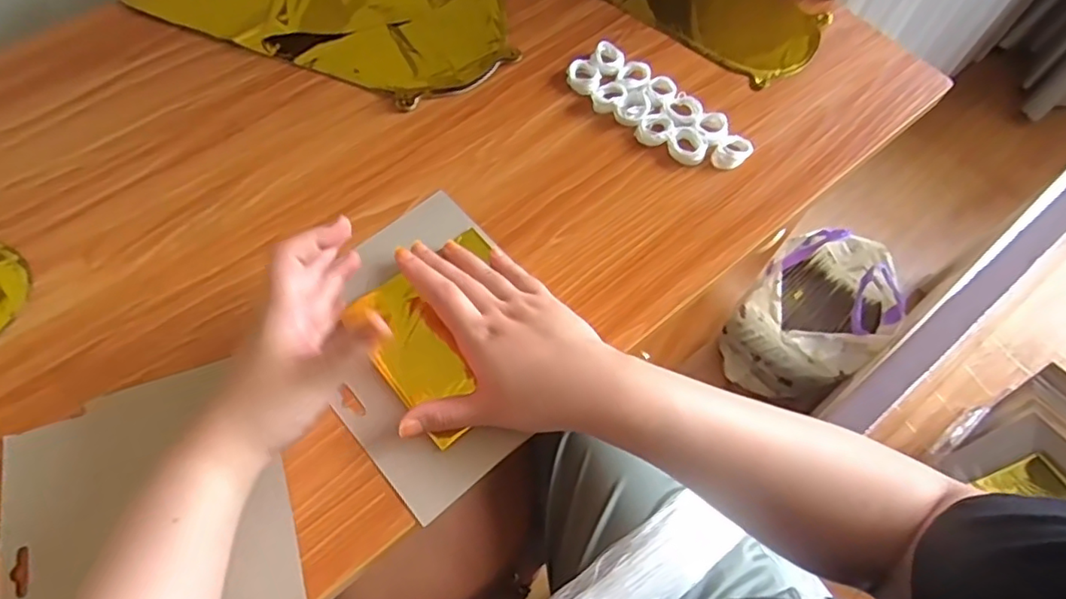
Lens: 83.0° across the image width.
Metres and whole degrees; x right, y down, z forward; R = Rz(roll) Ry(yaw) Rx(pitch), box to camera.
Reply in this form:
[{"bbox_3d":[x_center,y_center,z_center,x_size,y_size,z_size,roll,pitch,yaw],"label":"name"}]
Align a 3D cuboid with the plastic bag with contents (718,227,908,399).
[{"bbox_3d":[0.522,0.030,1.134,0.264,0.262,0.219,-41,72,-19],"label":"plastic bag with contents"}]

